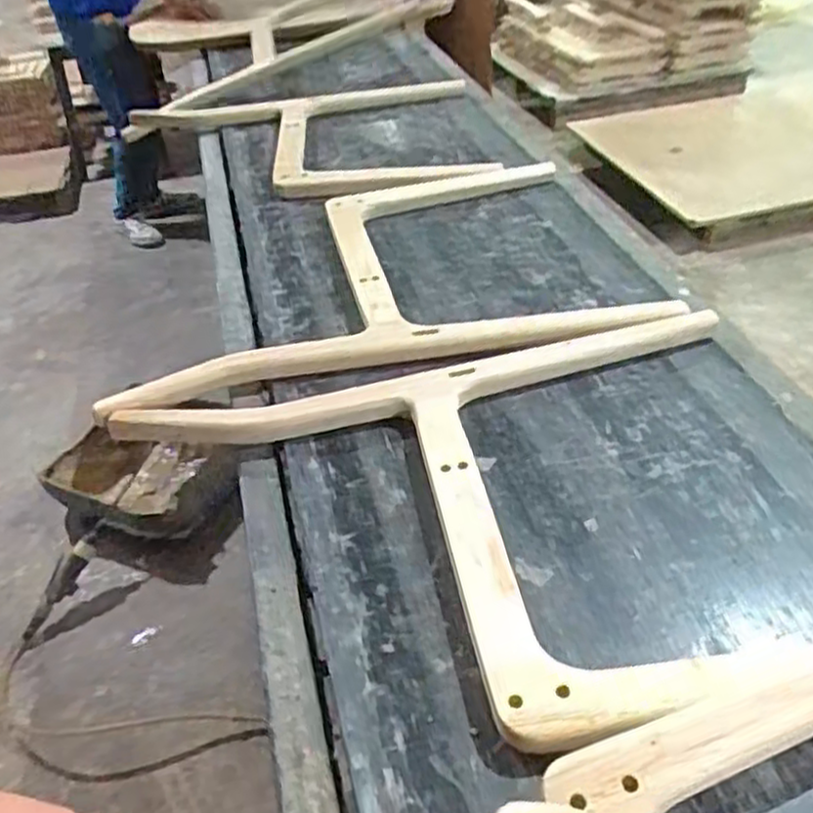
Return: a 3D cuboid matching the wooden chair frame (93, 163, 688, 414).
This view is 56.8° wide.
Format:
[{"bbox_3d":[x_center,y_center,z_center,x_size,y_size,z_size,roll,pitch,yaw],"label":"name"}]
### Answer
[{"bbox_3d":[-0.055,-0.210,1.155,0.747,0.039,0.532,-10,41,-6],"label":"wooden chair frame"}]

